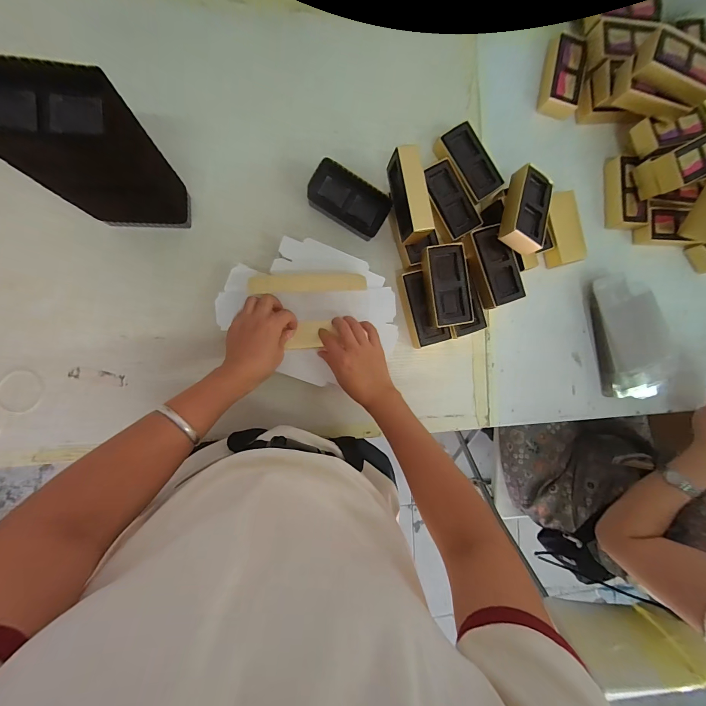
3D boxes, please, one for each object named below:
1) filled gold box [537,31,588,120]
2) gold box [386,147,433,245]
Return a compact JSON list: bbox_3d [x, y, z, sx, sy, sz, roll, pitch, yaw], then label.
[{"bbox_3d":[0.351,-0.462,0.549,0.058,0.031,0.130,9,89,-9],"label":"filled gold box"},{"bbox_3d":[0.079,-0.215,0.460,0.033,0.064,0.114,-11,92,-9],"label":"gold box"}]

